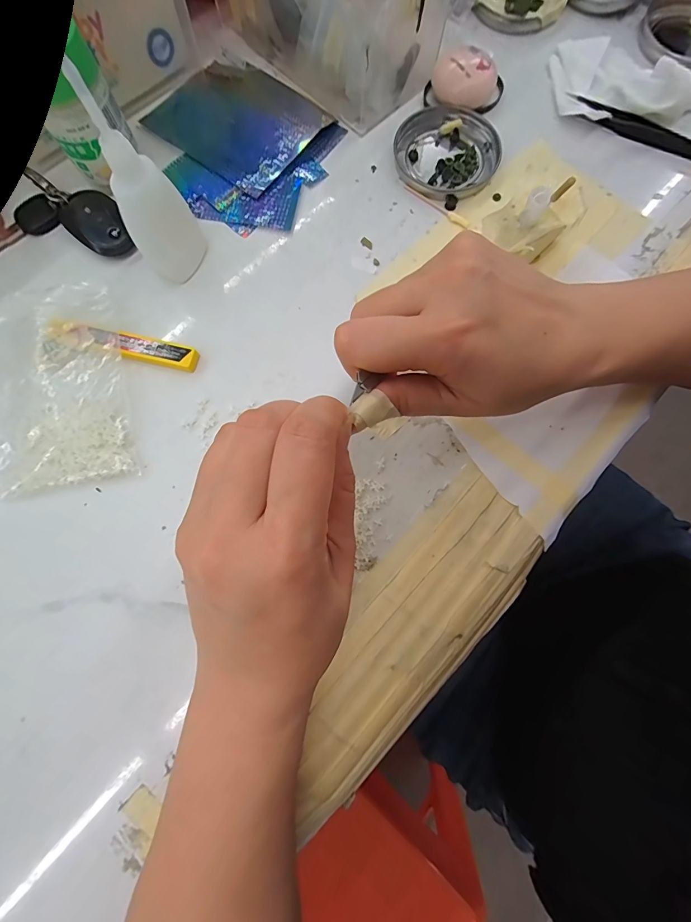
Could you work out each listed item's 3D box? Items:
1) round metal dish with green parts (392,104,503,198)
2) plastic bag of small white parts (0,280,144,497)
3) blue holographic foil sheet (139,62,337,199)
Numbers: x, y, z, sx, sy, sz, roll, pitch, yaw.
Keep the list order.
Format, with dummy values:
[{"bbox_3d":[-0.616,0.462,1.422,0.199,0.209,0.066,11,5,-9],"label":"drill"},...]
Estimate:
[{"bbox_3d":[0.075,-0.237,0.276,0.076,0.010,0.075,0,78,0],"label":"round metal dish with green parts"},{"bbox_3d":[-0.186,-0.047,0.230,0.083,0.023,0.126,-12,79,-3],"label":"plastic bag of small white parts"},{"bbox_3d":[-0.087,-0.274,0.285,0.130,0.007,0.102,37,81,7],"label":"blue holographic foil sheet"}]

